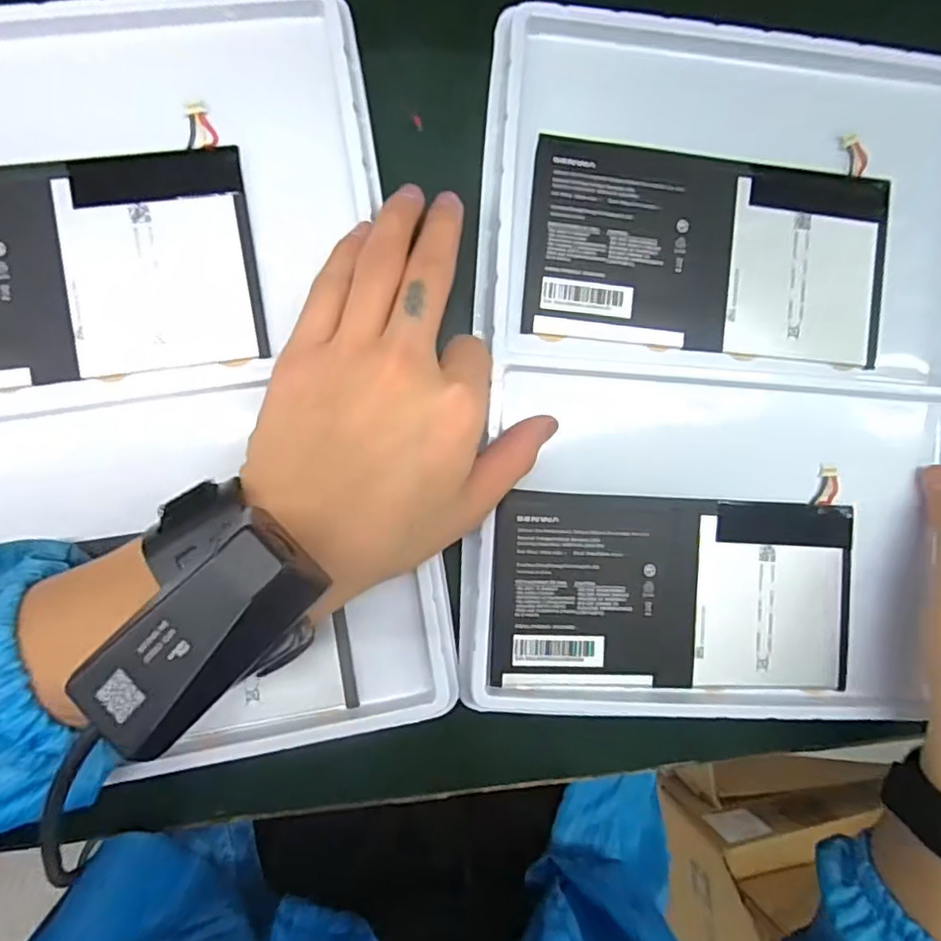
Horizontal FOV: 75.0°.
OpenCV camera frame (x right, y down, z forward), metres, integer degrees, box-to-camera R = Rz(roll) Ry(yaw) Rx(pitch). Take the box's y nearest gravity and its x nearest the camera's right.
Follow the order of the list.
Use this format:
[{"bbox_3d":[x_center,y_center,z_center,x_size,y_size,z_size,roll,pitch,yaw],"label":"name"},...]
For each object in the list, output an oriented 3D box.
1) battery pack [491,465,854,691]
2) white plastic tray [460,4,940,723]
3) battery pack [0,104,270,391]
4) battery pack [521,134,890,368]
[{"bbox_3d":[0.098,0.058,0.294,0.171,0.005,0.090,2,92,-5],"label":"battery pack"},{"bbox_3d":[0.123,-0.043,0.293,0.236,0.015,0.316,3,92,-5],"label":"white plastic tray"},{"bbox_3d":[-0.179,-0.083,0.256,0.170,0.004,0.095,-10,93,-5],"label":"battery pack"},{"bbox_3d":[0.115,-0.104,0.291,0.172,0.004,0.092,5,92,-5],"label":"battery pack"}]

